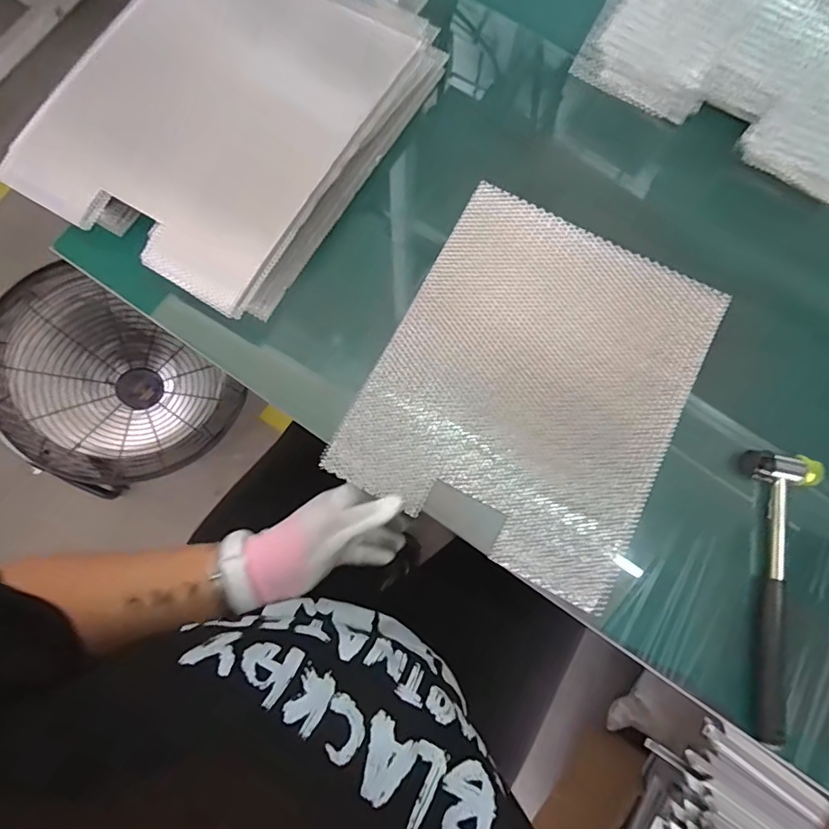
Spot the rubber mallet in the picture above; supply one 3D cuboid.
[{"bbox_3d":[0.324,0.157,0.446,0.060,0.025,0.243,6,78,1],"label":"rubber mallet"}]

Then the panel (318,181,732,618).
[{"bbox_3d":[0.113,-0.033,0.482,0.272,0.014,0.325,27,79,5],"label":"panel"}]

